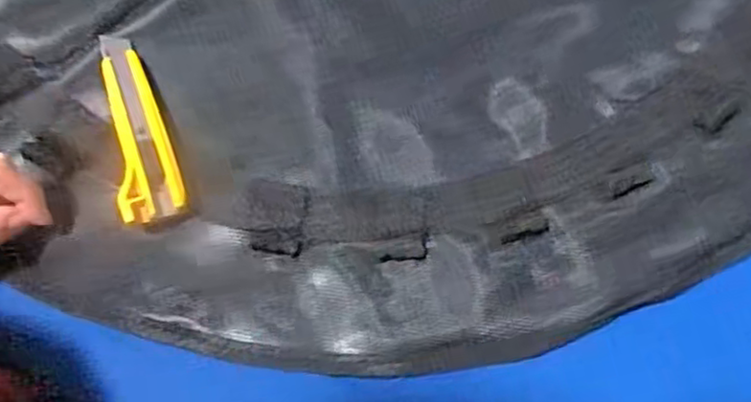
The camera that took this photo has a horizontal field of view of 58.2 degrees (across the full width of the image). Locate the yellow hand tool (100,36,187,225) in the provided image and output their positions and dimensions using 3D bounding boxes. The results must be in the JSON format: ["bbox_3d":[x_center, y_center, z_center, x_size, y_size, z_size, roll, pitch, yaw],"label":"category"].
[{"bbox_3d":[-0.161,-0.054,0.460,0.036,0.018,0.142,-15,70,-5],"label":"yellow hand tool"}]

